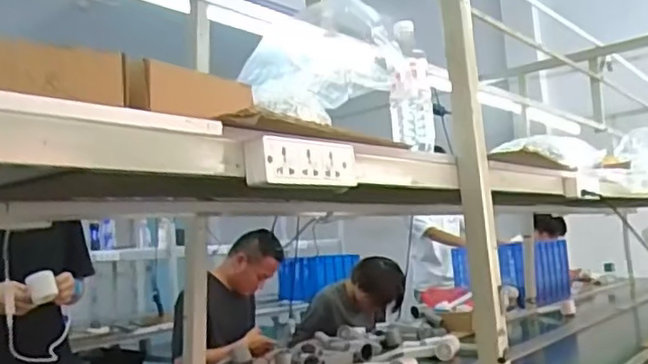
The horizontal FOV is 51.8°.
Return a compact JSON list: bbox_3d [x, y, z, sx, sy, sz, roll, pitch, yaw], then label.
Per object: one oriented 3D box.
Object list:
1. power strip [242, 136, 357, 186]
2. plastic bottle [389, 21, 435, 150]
[{"bbox_3d":[-0.023,-0.018,0.750,0.032,0.051,0.165,-9,-7,36],"label":"power strip"},{"bbox_3d":[0.139,-0.154,1.069,0.066,0.202,0.058,-5,-6,6],"label":"plastic bottle"}]

